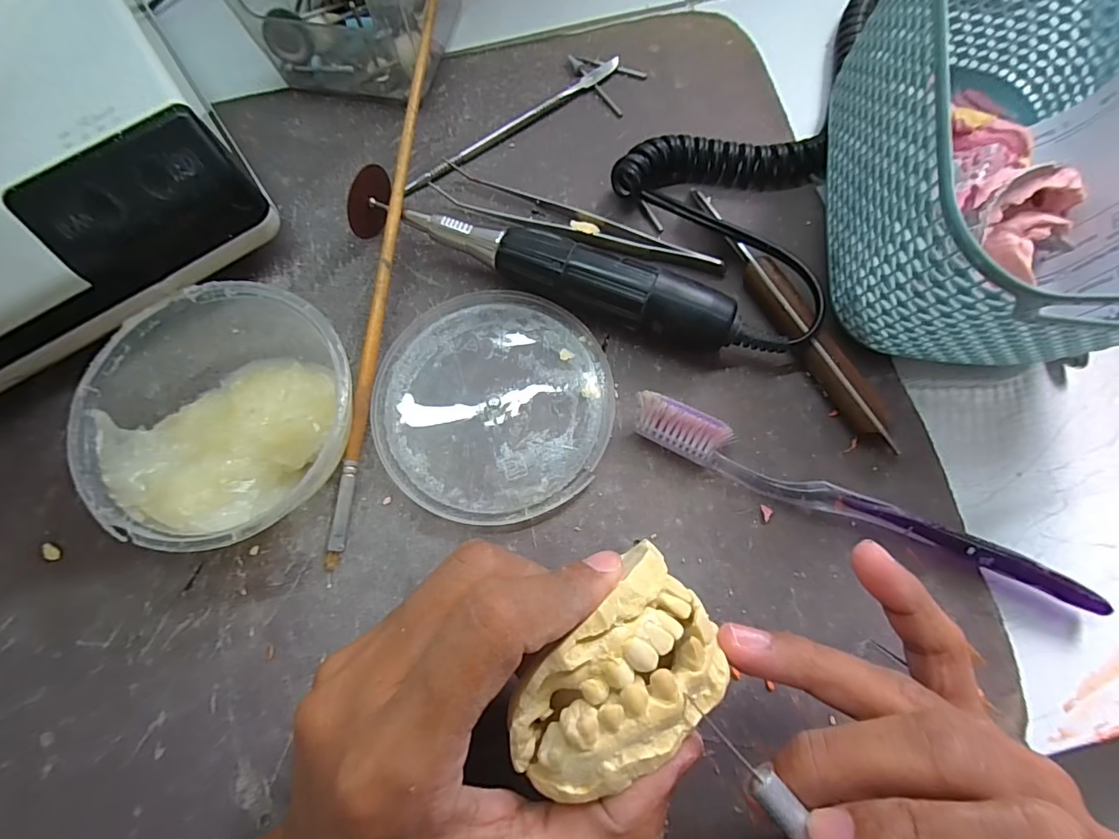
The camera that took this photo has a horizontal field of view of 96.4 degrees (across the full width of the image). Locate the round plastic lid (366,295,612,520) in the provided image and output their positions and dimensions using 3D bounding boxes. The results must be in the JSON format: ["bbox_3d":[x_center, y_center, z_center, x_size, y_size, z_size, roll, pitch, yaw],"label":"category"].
[{"bbox_3d":[-0.029,-0.008,0.223,0.102,0.005,0.103,0,74,1],"label":"round plastic lid"}]

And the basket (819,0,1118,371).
[{"bbox_3d":[0.180,-0.101,0.199,0.116,0.092,0.168,10,75,4],"label":"basket"}]

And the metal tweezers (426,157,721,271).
[{"bbox_3d":[0.008,-0.095,0.244,0.142,0.009,0.020,21,76,7],"label":"metal tweezers"}]

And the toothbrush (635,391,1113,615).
[{"bbox_3d":[0.117,0.034,0.201,0.184,0.020,0.017,24,76,7],"label":"toothbrush"}]

